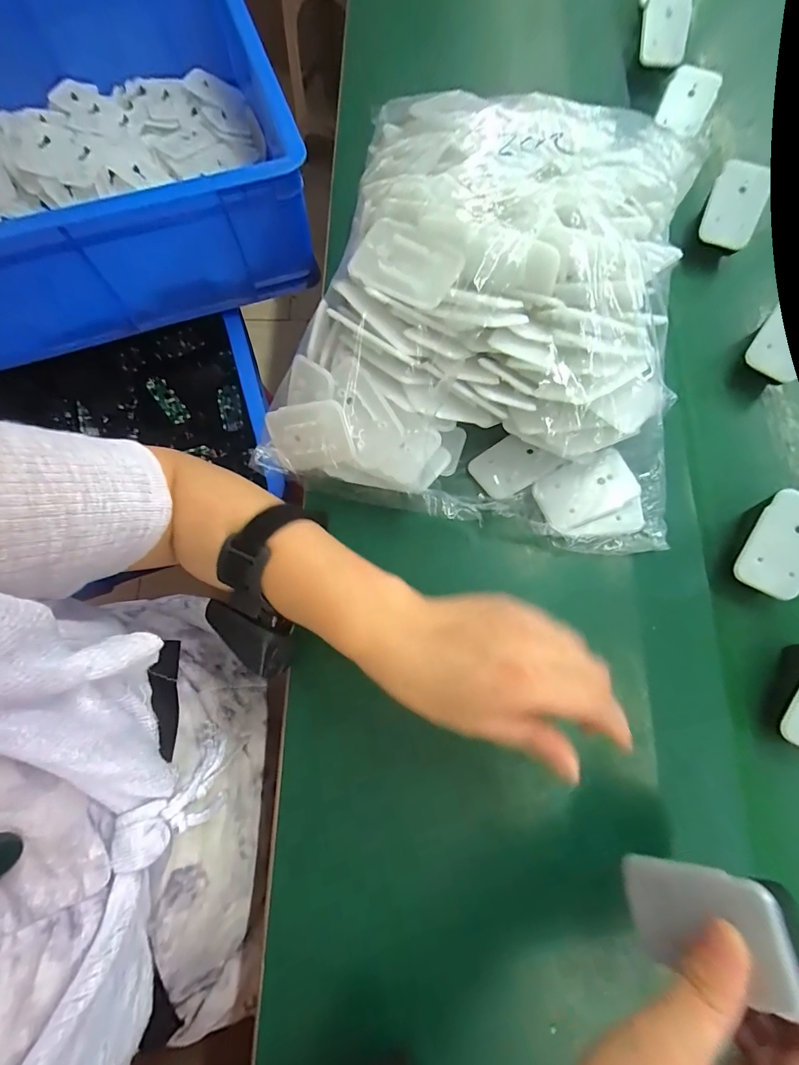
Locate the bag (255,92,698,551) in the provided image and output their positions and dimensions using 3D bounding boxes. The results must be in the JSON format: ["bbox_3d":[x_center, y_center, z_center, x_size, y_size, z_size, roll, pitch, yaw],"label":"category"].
[{"bbox_3d":[0.070,-0.153,0.295,0.283,0.112,0.278,12,76,4],"label":"bag"}]

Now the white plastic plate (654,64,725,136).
[{"bbox_3d":[0.262,-0.392,0.380,0.051,0.041,0.009,0,51,-16],"label":"white plastic plate"}]

